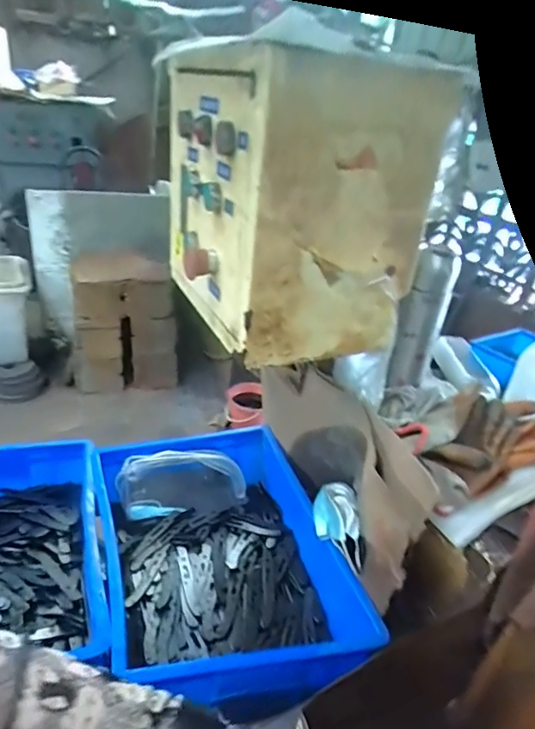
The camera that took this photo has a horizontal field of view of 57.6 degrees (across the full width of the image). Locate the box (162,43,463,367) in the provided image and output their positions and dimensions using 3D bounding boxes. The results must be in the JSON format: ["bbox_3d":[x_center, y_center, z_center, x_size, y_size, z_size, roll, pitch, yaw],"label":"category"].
[{"bbox_3d":[0.007,-0.191,0.588,0.215,0.268,0.286,-8,31,-26],"label":"box"}]

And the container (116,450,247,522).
[{"bbox_3d":[-0.141,0.197,0.810,0.207,0.039,0.102,1,66,-20],"label":"container"}]

